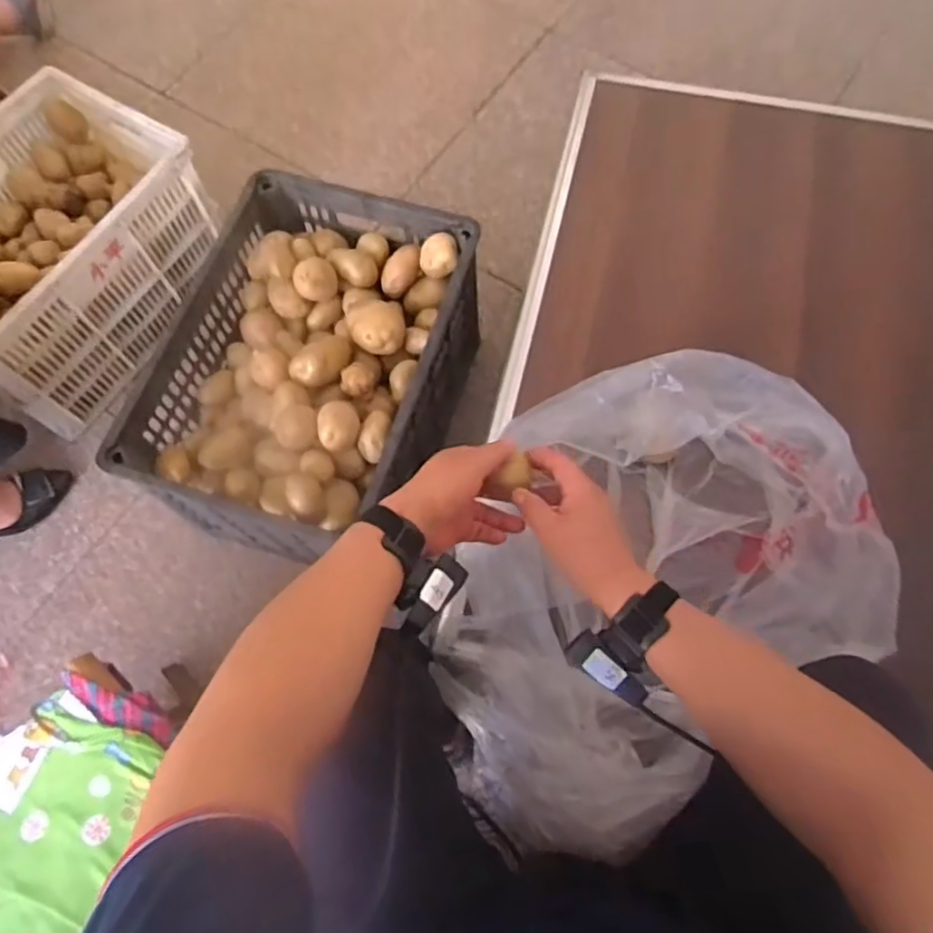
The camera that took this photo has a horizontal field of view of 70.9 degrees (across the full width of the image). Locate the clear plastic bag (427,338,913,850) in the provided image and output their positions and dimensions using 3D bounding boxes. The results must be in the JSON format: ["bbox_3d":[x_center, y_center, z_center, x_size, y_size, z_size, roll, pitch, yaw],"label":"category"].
[{"bbox_3d":[0.168,0.109,0.646,0.442,0.202,0.359,-30,70,-10],"label":"clear plastic bag"}]

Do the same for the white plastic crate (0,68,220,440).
[{"bbox_3d":[-0.689,-0.358,1.091,0.336,0.224,0.465,31,73,12],"label":"white plastic crate"}]

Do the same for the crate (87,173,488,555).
[{"bbox_3d":[-0.210,-0.125,0.966,0.346,0.272,0.465,14,71,7],"label":"crate"}]

